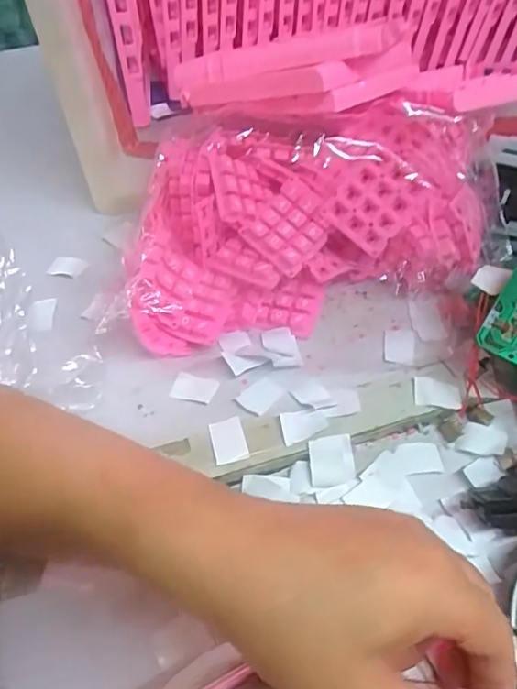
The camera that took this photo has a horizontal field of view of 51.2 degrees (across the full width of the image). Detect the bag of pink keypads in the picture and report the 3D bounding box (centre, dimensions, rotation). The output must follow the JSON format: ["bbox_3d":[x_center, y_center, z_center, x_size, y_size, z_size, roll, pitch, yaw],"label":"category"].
[{"bbox_3d":[0.043,-0.095,0.393,0.274,0.077,0.148,-10,56,-5],"label":"bag of pink keypads"}]

